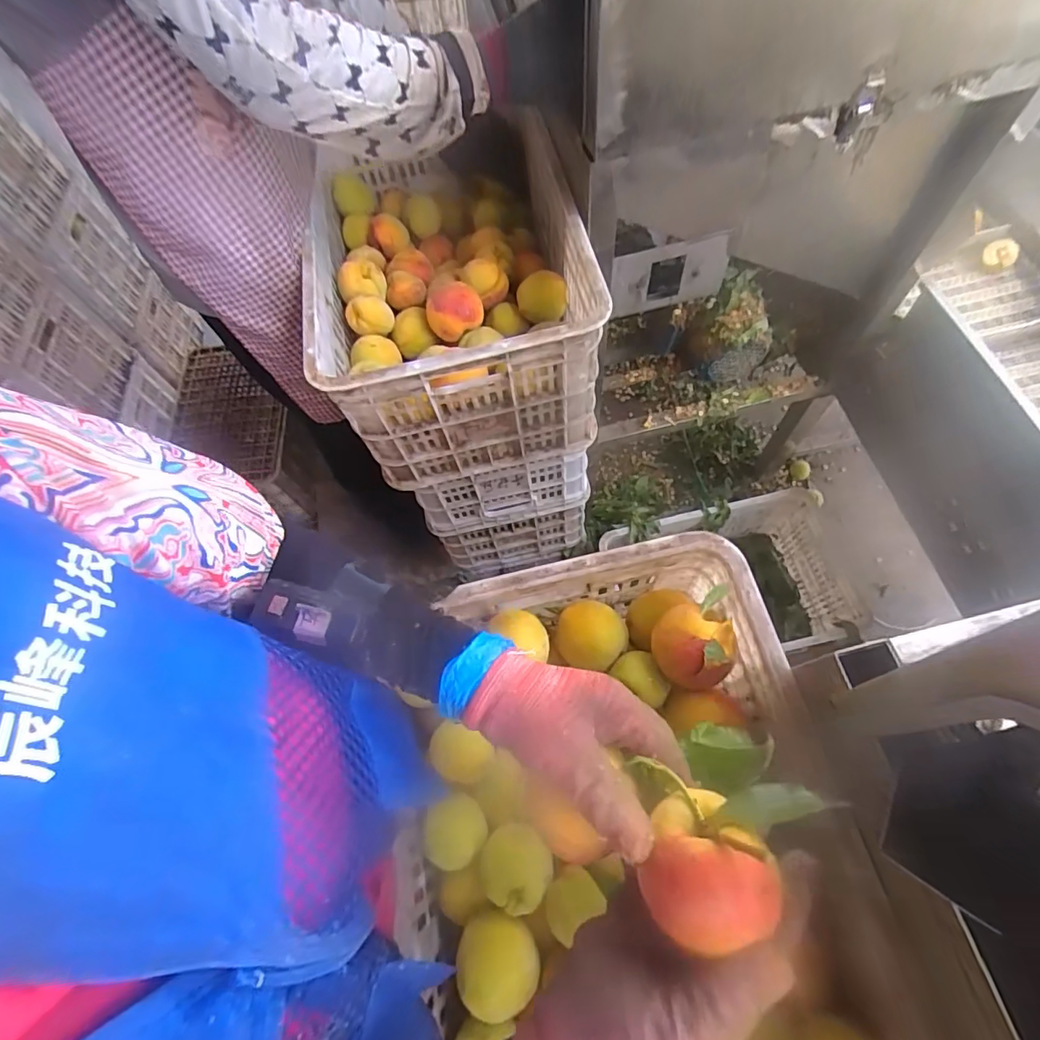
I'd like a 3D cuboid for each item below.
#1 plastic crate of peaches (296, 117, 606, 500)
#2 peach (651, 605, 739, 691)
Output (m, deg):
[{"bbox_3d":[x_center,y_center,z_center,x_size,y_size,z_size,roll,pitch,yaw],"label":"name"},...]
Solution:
[{"bbox_3d":[-0.106,-0.343,0.776,0.341,0.263,0.505,-12,65,-2],"label":"plastic crate of peaches"},{"bbox_3d":[0.150,0.111,0.447,0.068,0.062,0.058,18,67,12],"label":"peach"}]

